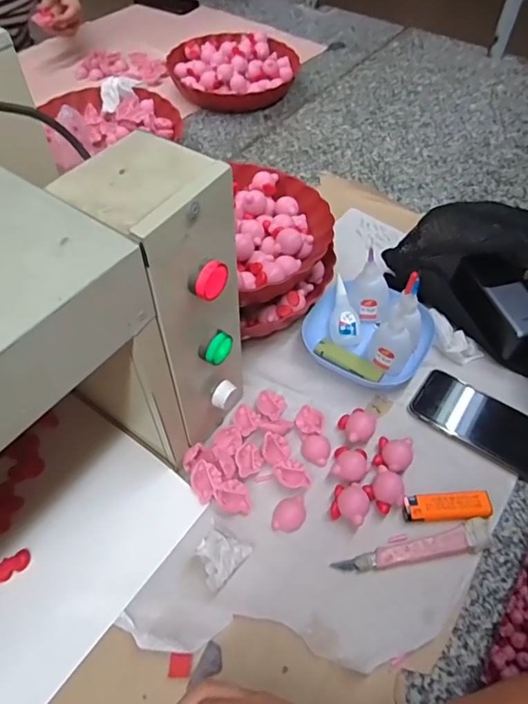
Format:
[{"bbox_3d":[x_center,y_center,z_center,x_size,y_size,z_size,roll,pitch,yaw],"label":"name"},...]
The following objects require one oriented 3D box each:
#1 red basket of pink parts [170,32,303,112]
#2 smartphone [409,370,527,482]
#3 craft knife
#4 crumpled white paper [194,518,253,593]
[{"bbox_3d":[-0.055,-0.536,0.942,0.233,0.059,0.218,-16,55,-12],"label":"red basket of pink parts"},{"bbox_3d":[0.229,0.073,0.524,0.137,0.012,0.070,33,60,22],"label":"smartphone"},{"bbox_3d":[0.138,0.177,0.439,0.146,0.014,0.025,-12,54,-10],"label":"craft knife"},{"bbox_3d":[-0.037,0.172,0.423,0.039,0.036,0.048,33,59,22],"label":"crumpled white paper"}]

